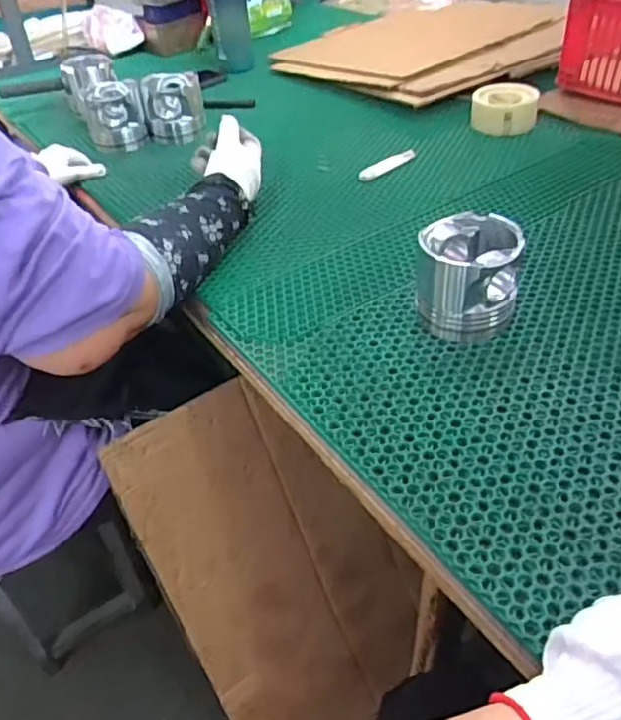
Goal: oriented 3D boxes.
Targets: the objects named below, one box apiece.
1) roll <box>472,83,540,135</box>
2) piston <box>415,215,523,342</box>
[{"bbox_3d":[0.290,-0.373,0.932,0.095,0.049,0.093,-4,43,3],"label":"roll"},{"bbox_3d":[0.152,-0.081,0.603,0.093,0.092,0.093,8,45,15],"label":"piston"}]

